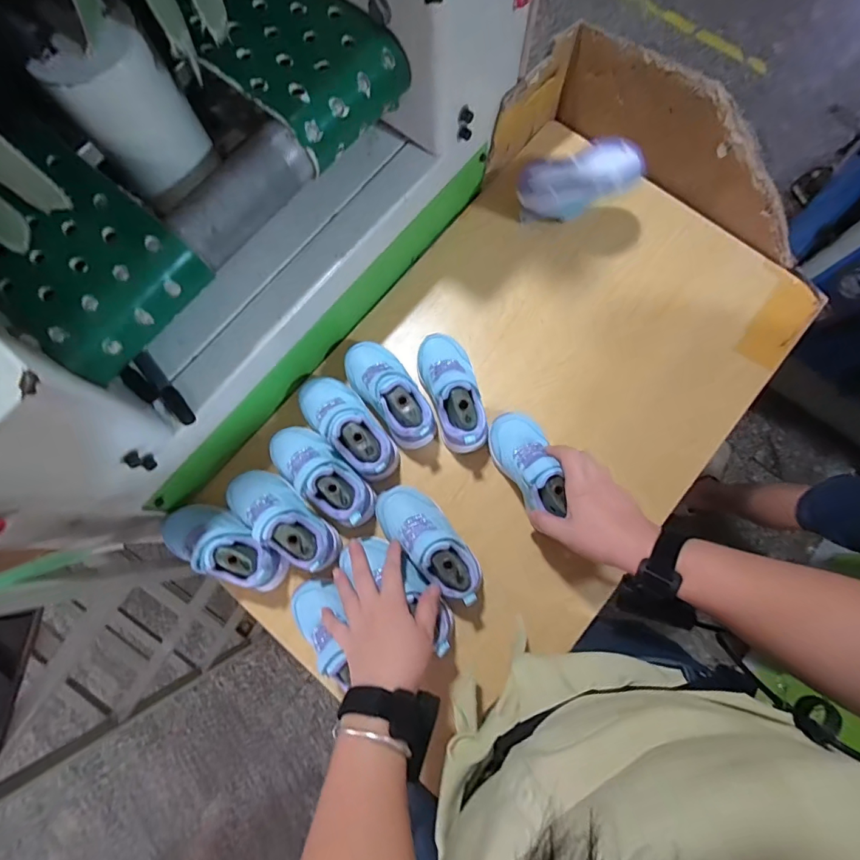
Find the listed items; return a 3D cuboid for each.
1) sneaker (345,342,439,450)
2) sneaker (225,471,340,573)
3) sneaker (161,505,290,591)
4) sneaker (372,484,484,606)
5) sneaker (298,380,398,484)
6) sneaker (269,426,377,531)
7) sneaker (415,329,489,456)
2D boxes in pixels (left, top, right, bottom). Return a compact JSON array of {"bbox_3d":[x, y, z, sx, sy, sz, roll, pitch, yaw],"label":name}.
[{"bbox_3d":[-0.053,-0.050,0.574,0.067,0.083,0.155,-34,79,-6],"label":"sneaker"},{"bbox_3d":[-0.175,0.103,0.526,0.154,0.066,0.064,39,81,9],"label":"sneaker"},{"bbox_3d":[-0.247,0.134,0.524,0.159,0.065,0.071,25,79,6],"label":"sneaker"},{"bbox_3d":[0.000,0.130,0.538,0.157,0.088,0.068,44,82,9],"label":"sneaker"},{"bbox_3d":[-0.101,-0.008,0.555,0.066,0.070,0.154,-43,80,-8],"label":"sneaker"},{"bbox_3d":[-0.132,0.054,0.540,0.153,0.059,0.068,42,82,9],"label":"sneaker"},{"bbox_3d":[0.028,-0.052,0.570,0.064,0.080,0.153,-15,78,-2],"label":"sneaker"}]

